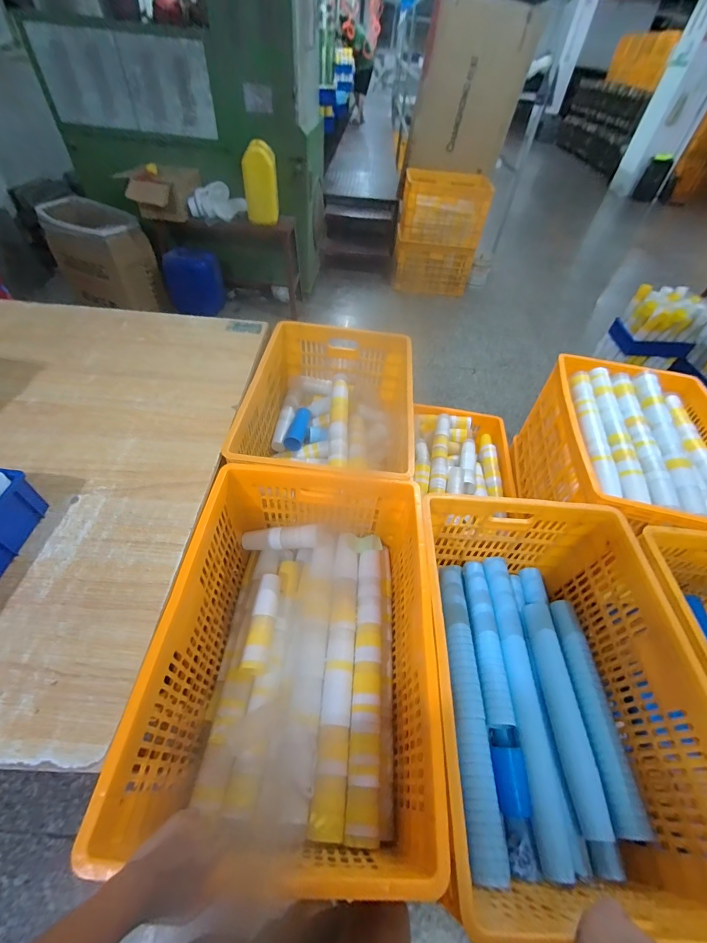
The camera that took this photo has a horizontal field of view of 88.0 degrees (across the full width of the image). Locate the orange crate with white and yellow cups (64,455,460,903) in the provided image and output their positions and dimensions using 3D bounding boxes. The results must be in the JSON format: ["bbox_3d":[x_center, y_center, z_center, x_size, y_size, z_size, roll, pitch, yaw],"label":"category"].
[{"bbox_3d":[-0.093,0.344,0.753,0.460,0.332,0.646,5,49,2],"label":"orange crate with white and yellow cups"}]

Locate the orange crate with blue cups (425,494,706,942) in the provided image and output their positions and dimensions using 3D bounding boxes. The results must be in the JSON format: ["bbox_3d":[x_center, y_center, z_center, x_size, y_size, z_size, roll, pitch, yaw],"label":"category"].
[{"bbox_3d":[0.378,0.407,0.737,0.474,0.319,0.641,4,49,1],"label":"orange crate with blue cups"}]

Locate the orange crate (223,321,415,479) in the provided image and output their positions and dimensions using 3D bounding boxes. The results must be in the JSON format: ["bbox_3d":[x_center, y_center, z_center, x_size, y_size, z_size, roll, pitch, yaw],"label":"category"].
[{"bbox_3d":[-0.062,-0.166,1.135,0.430,0.292,0.624,6,49,-1],"label":"orange crate"}]

